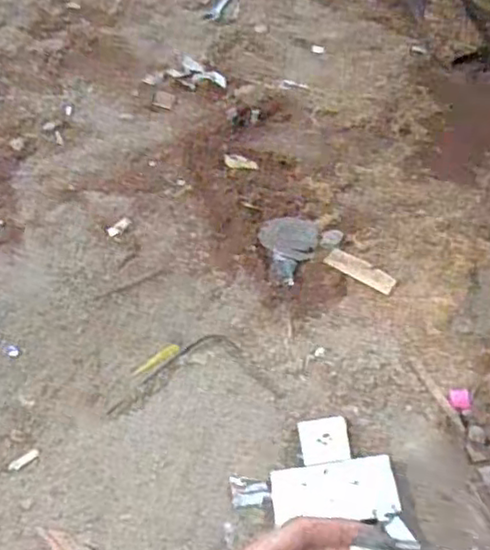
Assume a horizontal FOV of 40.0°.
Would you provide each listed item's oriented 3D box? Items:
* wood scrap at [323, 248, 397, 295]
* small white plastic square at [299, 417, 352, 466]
[{"bbox_3d":[0.154,-0.007,0.890,0.095,0.004,0.034,29,57,21],"label":"wood scrap"},{"bbox_3d":[0.087,0.182,0.732,0.053,0.017,0.049,-5,52,-5],"label":"small white plastic square"}]

